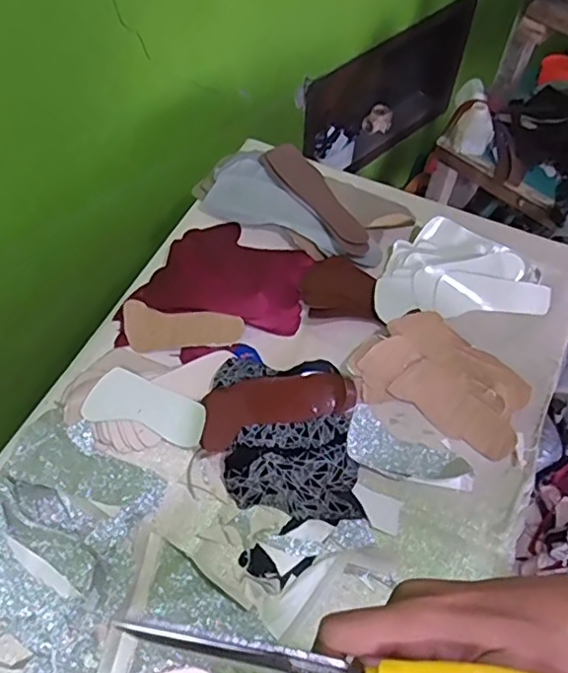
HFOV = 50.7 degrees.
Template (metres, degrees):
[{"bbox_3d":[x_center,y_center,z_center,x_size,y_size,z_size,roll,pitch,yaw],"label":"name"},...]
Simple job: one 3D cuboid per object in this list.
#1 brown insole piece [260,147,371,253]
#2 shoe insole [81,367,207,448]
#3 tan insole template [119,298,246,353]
[{"bbox_3d":[0.059,-0.228,0.970,0.088,0.008,0.249,-29,68,-34],"label":"brown insole piece"},{"bbox_3d":[-0.174,0.093,0.757,0.155,0.007,0.072,22,76,13],"label":"shoe insole"},{"bbox_3d":[-0.143,-0.008,0.836,0.167,0.010,0.067,7,77,4],"label":"tan insole template"}]

